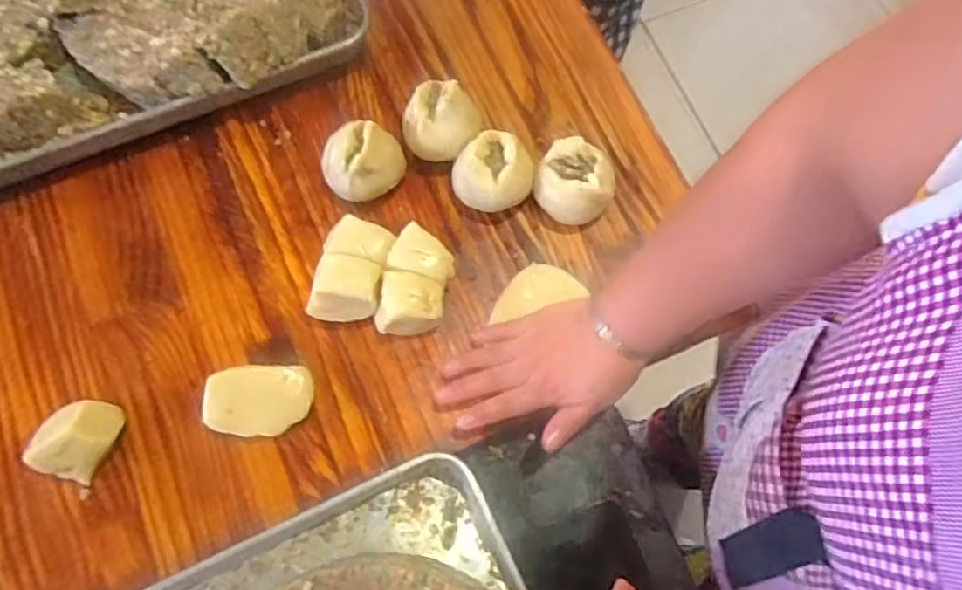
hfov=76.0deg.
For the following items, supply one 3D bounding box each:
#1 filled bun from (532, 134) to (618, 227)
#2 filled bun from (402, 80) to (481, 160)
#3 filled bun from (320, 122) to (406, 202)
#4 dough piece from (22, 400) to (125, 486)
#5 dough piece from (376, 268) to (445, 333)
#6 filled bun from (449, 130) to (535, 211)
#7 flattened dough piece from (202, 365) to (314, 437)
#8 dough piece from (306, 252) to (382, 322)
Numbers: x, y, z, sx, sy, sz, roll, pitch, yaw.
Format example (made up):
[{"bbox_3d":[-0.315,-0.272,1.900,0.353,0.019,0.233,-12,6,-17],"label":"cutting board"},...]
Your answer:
[{"bbox_3d":[0.086,-0.103,0.581,0.070,0.060,0.065,11,75,2],"label":"filled bun"},{"bbox_3d":[-0.039,-0.161,0.592,0.066,0.065,0.064,0,75,-1],"label":"filled bun"},{"bbox_3d":[-0.111,-0.122,0.584,0.074,0.061,0.061,-22,76,-7],"label":"filled bun"},{"bbox_3d":[-0.338,0.122,0.519,0.051,0.046,0.066,32,77,8],"label":"dough piece"},{"bbox_3d":[-0.062,0.010,0.552,0.056,0.056,0.052,11,75,2],"label":"dough piece"},{"bbox_3d":[0.011,-0.114,0.582,0.072,0.059,0.066,1,75,0],"label":"filled bun"},{"bbox_3d":[-0.194,0.093,0.541,0.087,0.029,0.058,-1,75,-1],"label":"flattened dough piece"},{"bbox_3d":[-0.119,-0.001,0.554,0.058,0.054,0.060,13,75,3],"label":"dough piece"}]

